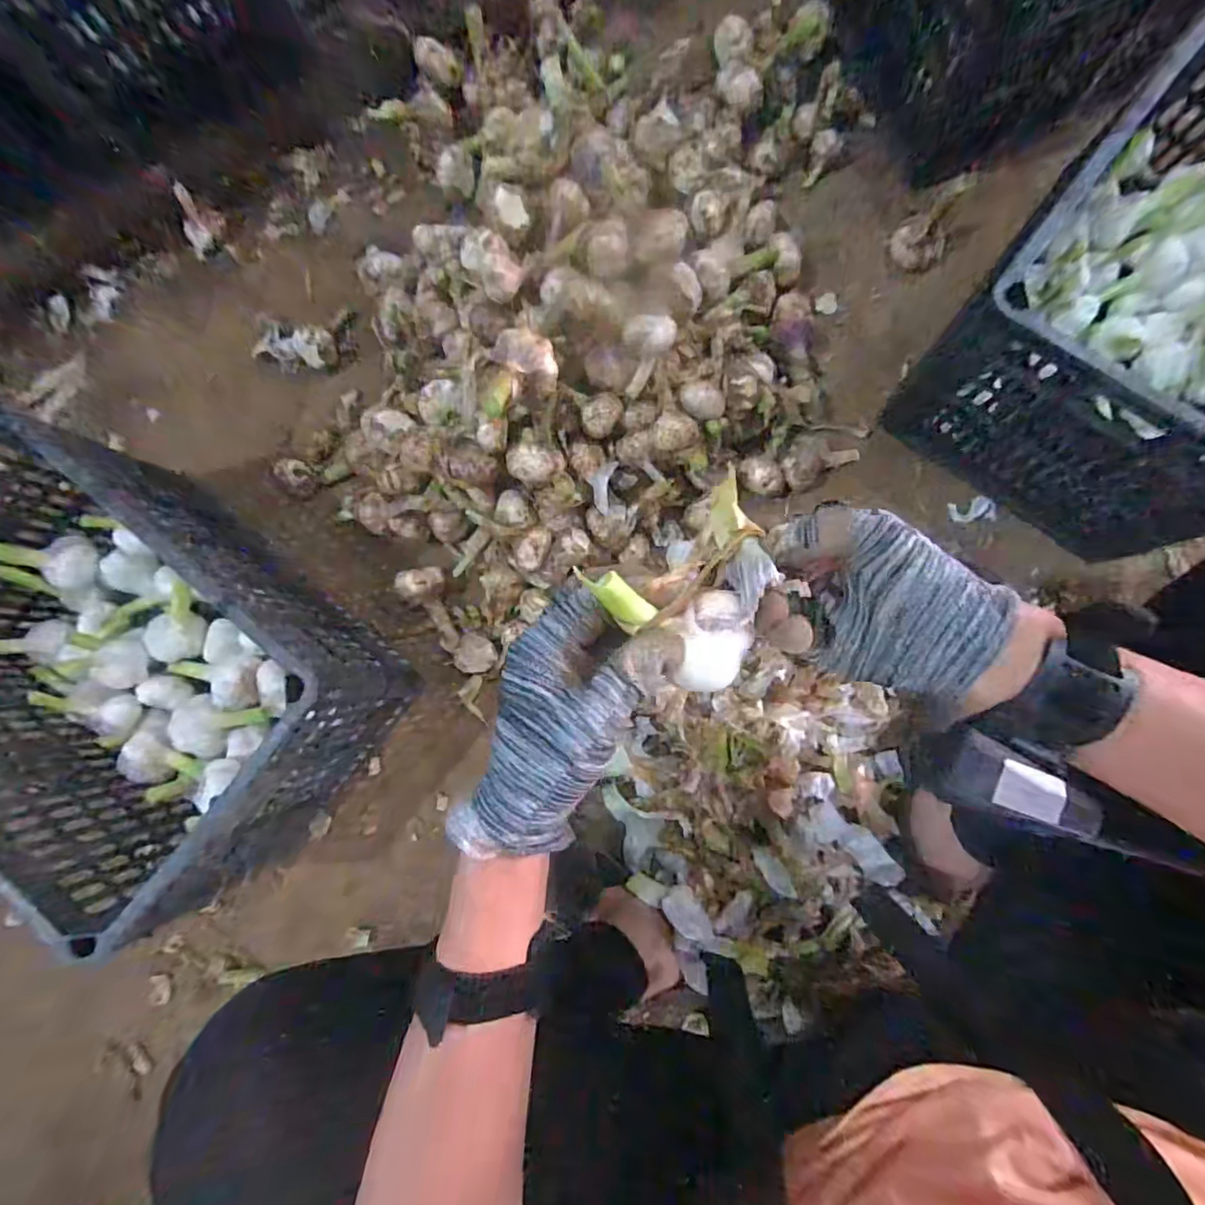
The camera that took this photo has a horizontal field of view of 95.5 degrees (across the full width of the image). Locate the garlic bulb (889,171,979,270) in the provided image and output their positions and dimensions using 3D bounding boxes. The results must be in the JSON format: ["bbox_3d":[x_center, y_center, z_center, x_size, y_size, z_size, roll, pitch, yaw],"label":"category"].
[{"bbox_3d":[0.380,-0.439,0.632,0.060,0.074,0.069,31,87,8],"label":"garlic bulb"}]

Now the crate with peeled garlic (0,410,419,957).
[{"bbox_3d":[-0.497,0.068,0.576,0.463,0.249,0.327,38,88,8],"label":"crate with peeled garlic"}]

